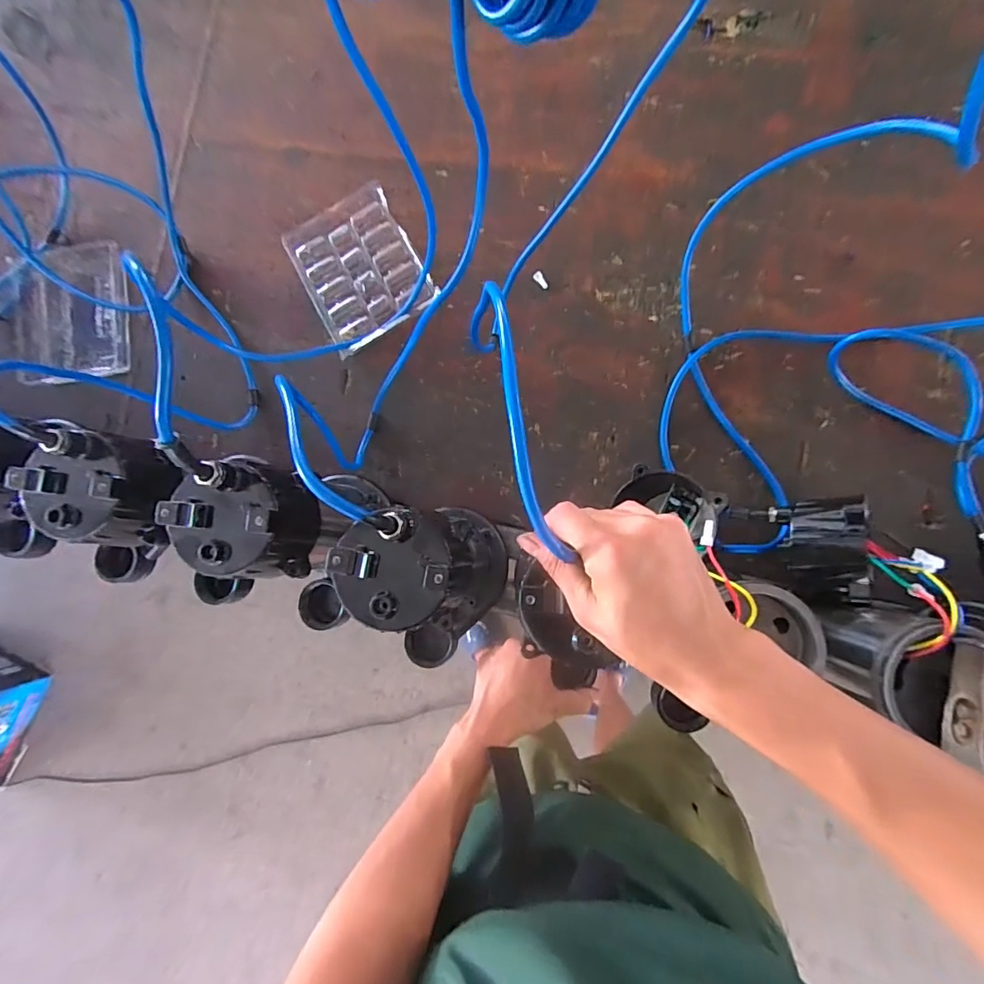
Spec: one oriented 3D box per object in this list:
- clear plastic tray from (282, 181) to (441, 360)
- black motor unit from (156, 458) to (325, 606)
[{"bbox_3d":[-0.161,-0.272,0.592,0.137,0.033,0.180,-29,83,4],"label":"clear plastic tray"},{"bbox_3d":[-0.183,0.022,0.364,0.101,0.078,0.091,-38,82,3],"label":"black motor unit"}]

